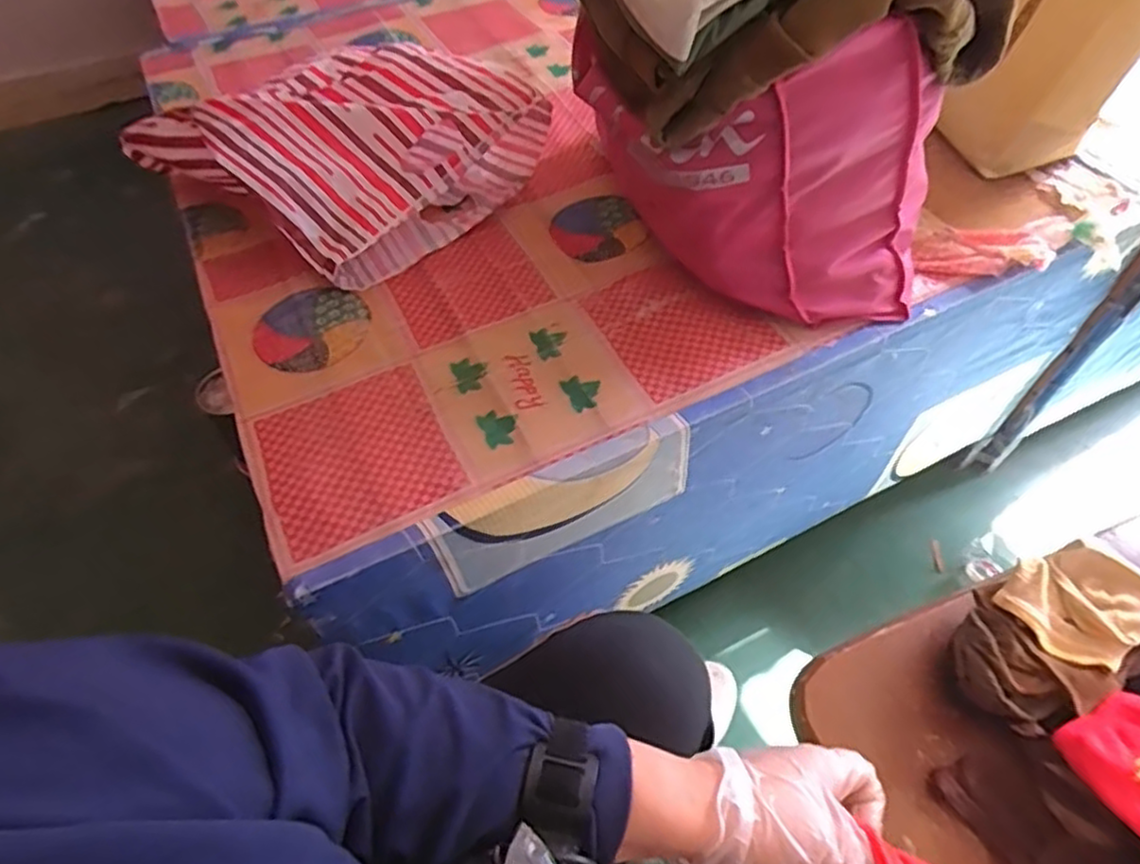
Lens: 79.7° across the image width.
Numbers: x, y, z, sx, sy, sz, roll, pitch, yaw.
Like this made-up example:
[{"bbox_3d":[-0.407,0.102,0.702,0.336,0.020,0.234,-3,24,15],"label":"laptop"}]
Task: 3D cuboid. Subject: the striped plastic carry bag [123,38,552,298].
[{"bbox_3d":[-0.247,-0.325,0.743,0.334,0.116,0.279,34,62,22],"label":"striped plastic carry bag"}]

